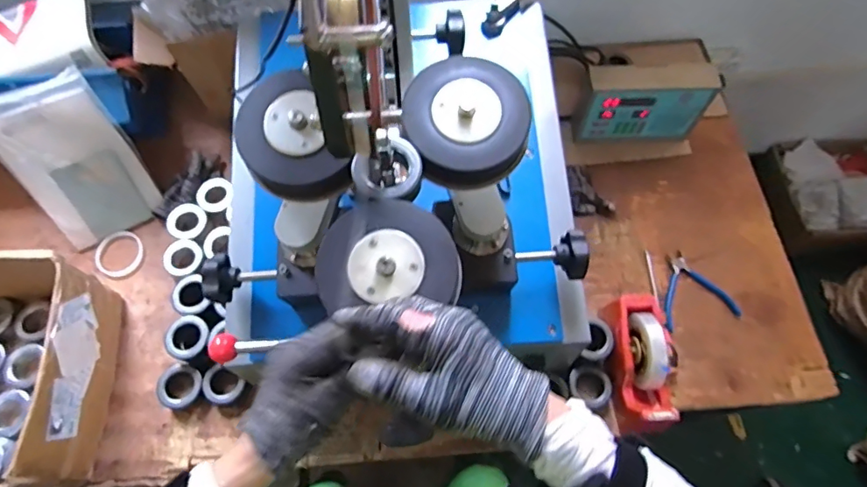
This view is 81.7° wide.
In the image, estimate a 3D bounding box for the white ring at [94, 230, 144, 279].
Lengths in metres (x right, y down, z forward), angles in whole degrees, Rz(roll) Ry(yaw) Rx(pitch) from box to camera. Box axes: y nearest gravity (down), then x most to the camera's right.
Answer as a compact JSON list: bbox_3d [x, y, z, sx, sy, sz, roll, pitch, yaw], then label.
[{"bbox_3d":[-0.588,0.020,0.941,0.089,0.012,0.086,0,67,1],"label":"white ring"}]

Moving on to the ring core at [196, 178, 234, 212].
[{"bbox_3d":[-0.410,-0.092,0.940,0.066,0.013,0.066,0,67,1],"label":"ring core"}]

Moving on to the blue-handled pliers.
[{"bbox_3d":[0.457,0.080,0.902,0.138,0.016,0.136,-12,67,-4],"label":"blue-handled pliers"}]

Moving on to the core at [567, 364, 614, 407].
[{"bbox_3d":[0.253,0.230,0.814,0.067,0.027,0.058,39,73,16],"label":"core"}]

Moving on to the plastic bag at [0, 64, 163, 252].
[{"bbox_3d":[-0.632,-0.138,0.883,0.187,0.280,0.024,-24,34,-10],"label":"plastic bag"}]

